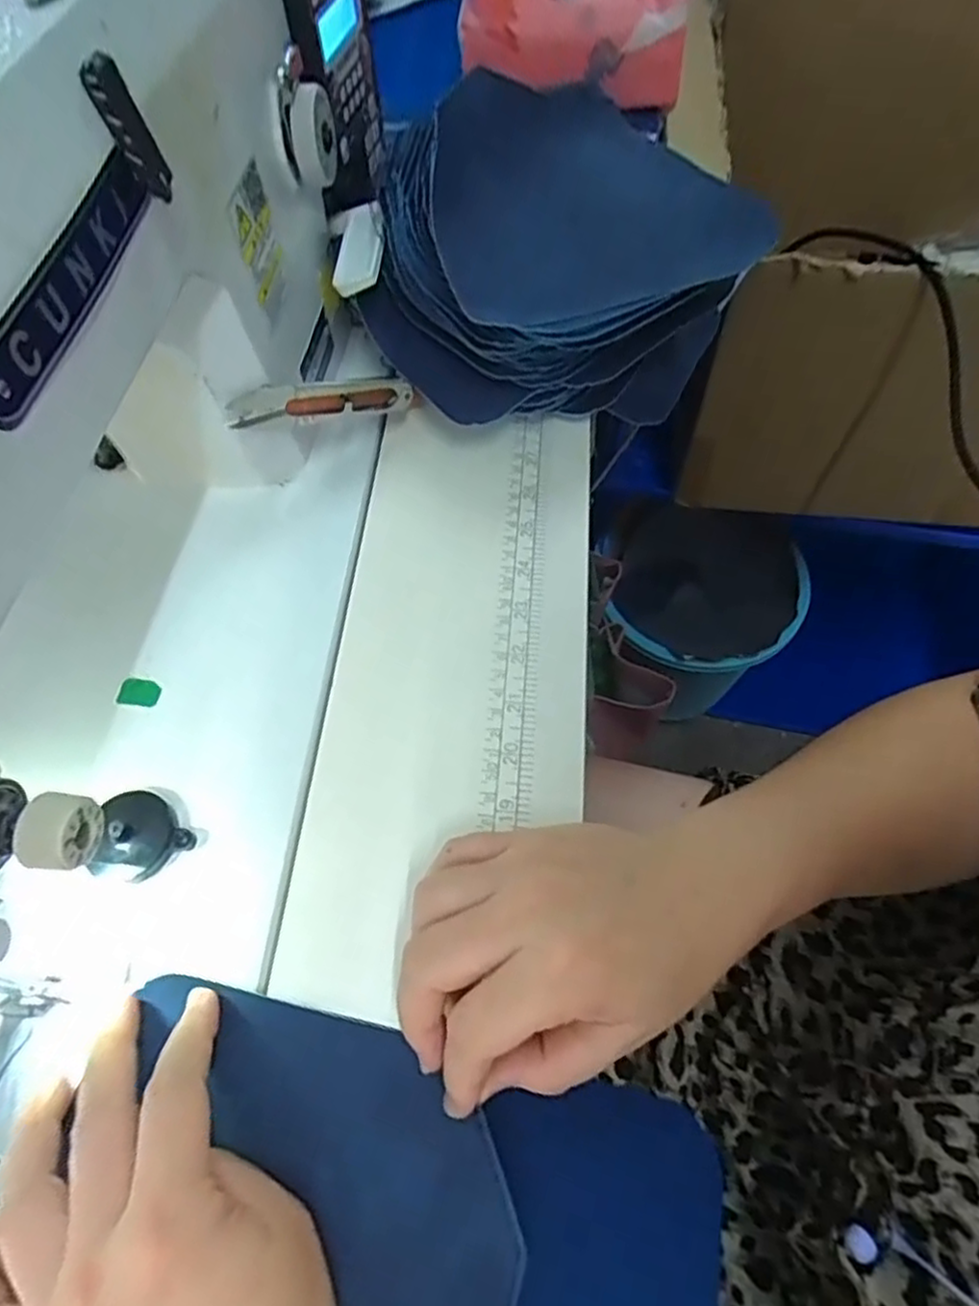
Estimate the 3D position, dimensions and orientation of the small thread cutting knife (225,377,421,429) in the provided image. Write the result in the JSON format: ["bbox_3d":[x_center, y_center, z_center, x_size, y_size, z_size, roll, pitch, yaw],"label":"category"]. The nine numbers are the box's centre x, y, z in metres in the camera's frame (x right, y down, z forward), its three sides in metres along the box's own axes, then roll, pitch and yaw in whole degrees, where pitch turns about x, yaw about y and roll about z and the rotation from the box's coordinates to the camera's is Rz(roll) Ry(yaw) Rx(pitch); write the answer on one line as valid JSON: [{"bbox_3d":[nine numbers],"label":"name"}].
[{"bbox_3d":[-0.082,-0.137,0.380,0.117,0.022,0.013,-21,62,-37],"label":"small thread cutting knife"}]

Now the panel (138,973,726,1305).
[{"bbox_3d":[-0.042,0.208,0.218,0.218,0.027,0.158,10,58,7],"label":"panel"}]

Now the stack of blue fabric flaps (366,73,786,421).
[{"bbox_3d":[0.047,-0.241,0.405,0.178,0.107,0.221,30,69,16],"label":"stack of blue fabric flaps"}]

